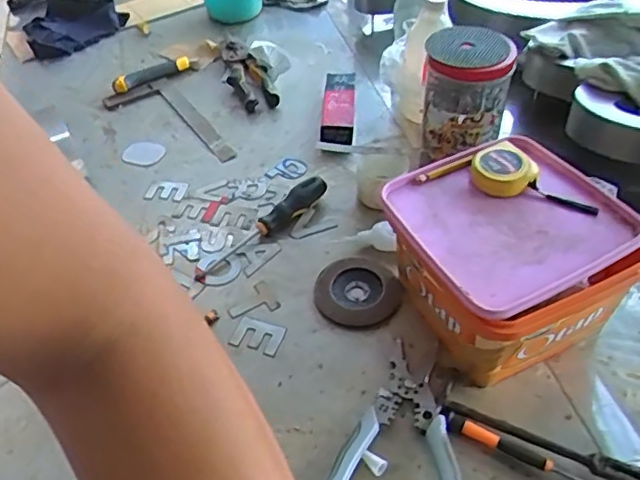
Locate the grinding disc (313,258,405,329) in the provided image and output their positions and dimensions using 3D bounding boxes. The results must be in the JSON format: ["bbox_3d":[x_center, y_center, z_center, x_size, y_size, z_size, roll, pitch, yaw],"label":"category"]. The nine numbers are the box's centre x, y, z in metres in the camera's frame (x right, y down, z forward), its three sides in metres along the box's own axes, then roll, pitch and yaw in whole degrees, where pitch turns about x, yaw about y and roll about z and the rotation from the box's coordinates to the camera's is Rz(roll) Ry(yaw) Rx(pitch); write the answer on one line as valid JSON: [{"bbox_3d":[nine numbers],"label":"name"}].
[{"bbox_3d":[0.043,0.058,0.666,0.096,0.008,0.087,4,47,8],"label":"grinding disc"}]

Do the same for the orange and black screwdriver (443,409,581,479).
[{"bbox_3d":[0.179,0.190,0.527,0.148,0.011,0.013,23,52,23],"label":"orange and black screwdriver"}]

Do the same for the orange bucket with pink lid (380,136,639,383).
[{"bbox_3d":[0.184,0.019,0.600,0.191,0.141,0.195,-20,48,-15],"label":"orange bucket with pink lid"}]

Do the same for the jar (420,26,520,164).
[{"bbox_3d":[0.184,-0.192,0.756,0.100,0.134,0.115,9,48,15],"label":"jar"}]

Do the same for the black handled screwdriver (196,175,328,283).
[{"bbox_3d":[-0.067,-0.017,0.732,0.034,0.031,0.193,33,57,30],"label":"black handled screwdriver"}]

